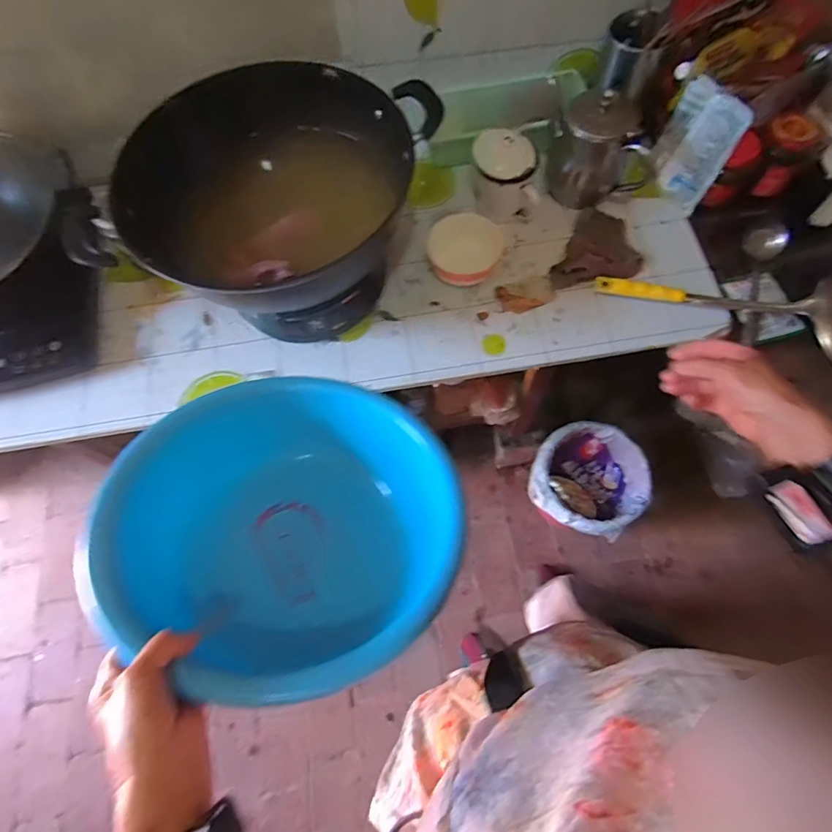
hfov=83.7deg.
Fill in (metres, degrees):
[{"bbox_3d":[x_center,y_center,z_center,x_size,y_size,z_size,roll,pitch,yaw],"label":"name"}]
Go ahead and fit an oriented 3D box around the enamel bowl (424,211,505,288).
[{"bbox_3d":[0.077,-0.271,0.750,0.118,0.047,0.103,3,70,4],"label":"enamel bowl"}]

